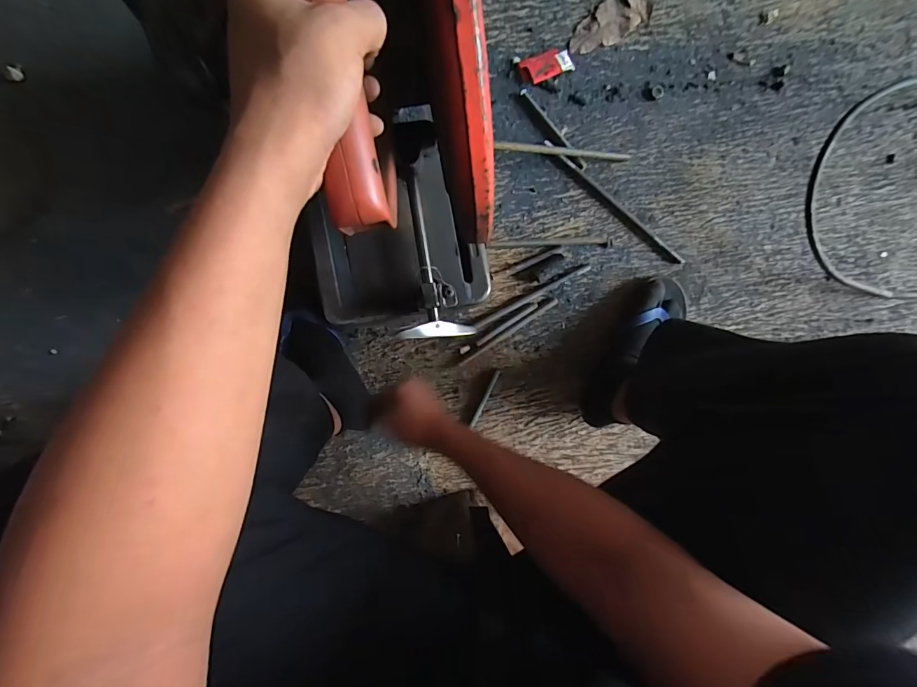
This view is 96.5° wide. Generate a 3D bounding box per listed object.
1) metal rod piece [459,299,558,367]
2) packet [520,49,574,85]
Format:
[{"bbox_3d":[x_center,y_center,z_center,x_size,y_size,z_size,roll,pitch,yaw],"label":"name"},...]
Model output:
[{"bbox_3d":[0.084,-0.018,0.680,0.191,0.004,0.010,-34,93,-1],"label":"metal rod piece"},{"bbox_3d":[0.143,-0.450,0.662,0.084,0.016,0.043,-23,93,-2],"label":"packet"}]

